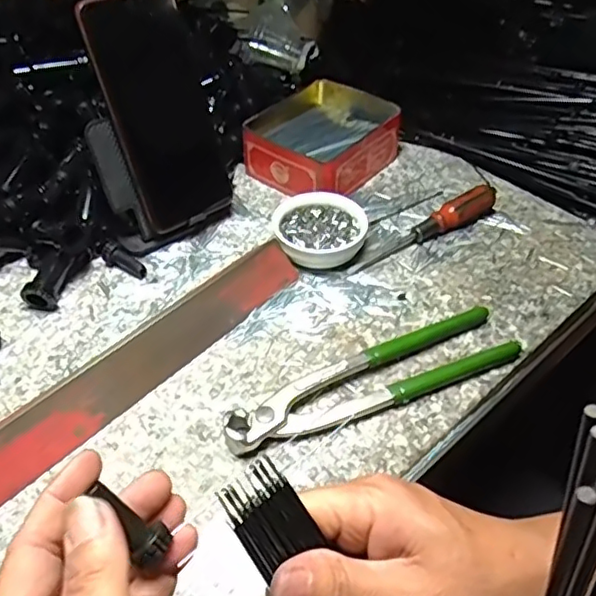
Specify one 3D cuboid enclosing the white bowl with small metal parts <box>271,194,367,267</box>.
[{"bbox_3d":[0.017,-0.052,0.477,0.068,0.027,0.068,0,46,0],"label":"white bowl with small metal parts"}]

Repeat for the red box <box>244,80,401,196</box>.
[{"bbox_3d":[0.019,-0.146,0.555,0.108,0.044,0.121,31,53,27],"label":"red box"}]

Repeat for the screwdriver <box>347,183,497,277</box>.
[{"bbox_3d":[0.101,-0.055,0.484,0.141,0.023,0.021,-25,50,-22],"label":"screwdriver"}]

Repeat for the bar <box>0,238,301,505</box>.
[{"bbox_3d":[-0.098,0.036,0.394,0.032,0.027,0.257,32,54,28],"label":"bar"}]

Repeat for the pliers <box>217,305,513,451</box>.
[{"bbox_3d":[0.047,0.049,0.391,0.198,0.019,0.051,-19,48,-17],"label":"pliers"}]

